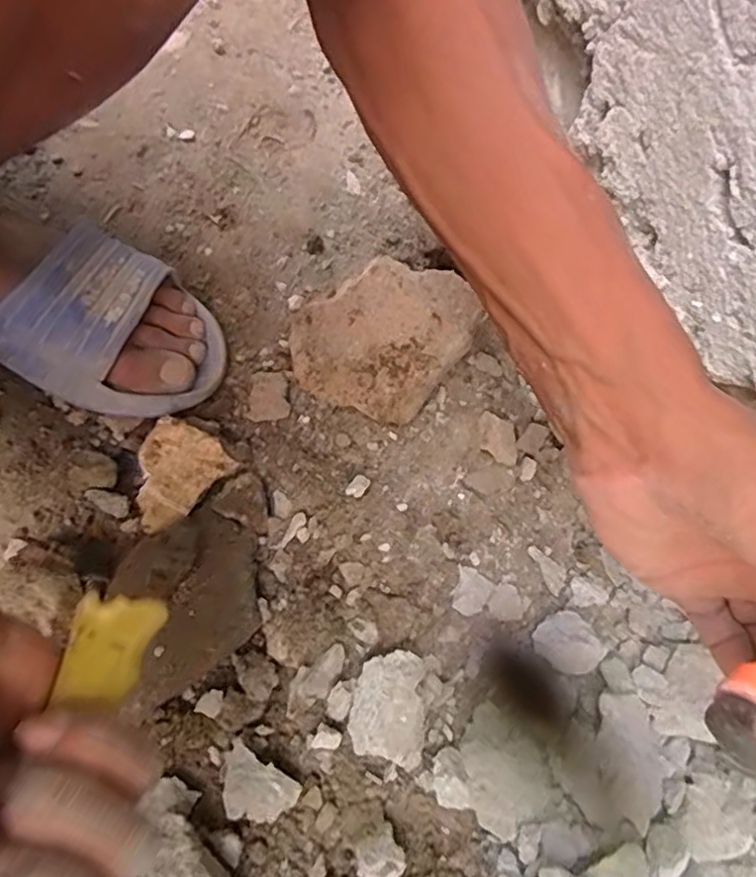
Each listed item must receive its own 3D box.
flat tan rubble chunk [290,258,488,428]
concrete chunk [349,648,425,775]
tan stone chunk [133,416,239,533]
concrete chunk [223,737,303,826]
[{"bbox_3d":[0.004,-0.059,0.413,0.118,0.045,0.093,-38,72,-19],"label":"flat tan rubble chunk"},{"bbox_3d":[0.006,0.139,0.328,0.038,0.016,0.052,11,62,-2],"label":"concrete chunk"},{"bbox_3d":[-0.126,0.020,0.384,0.066,0.008,0.050,-44,87,0],"label":"tan stone chunk"},{"bbox_3d":[-0.063,0.174,0.314,0.042,0.018,0.028,32,63,9],"label":"concrete chunk"}]

